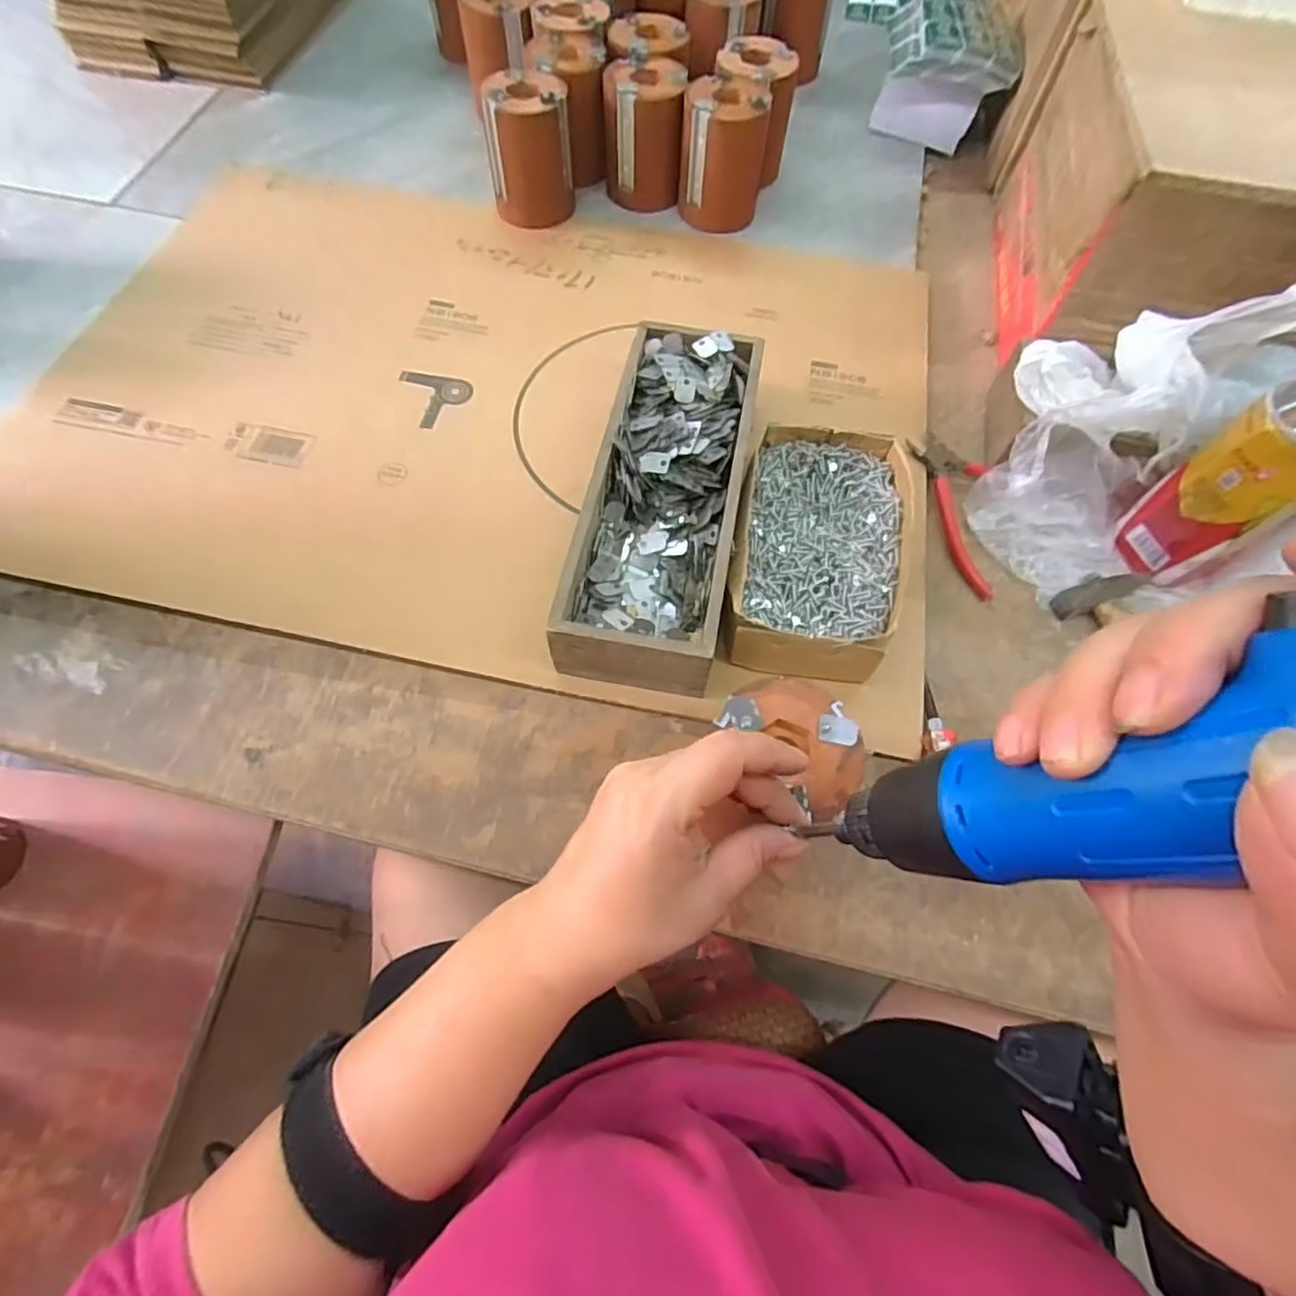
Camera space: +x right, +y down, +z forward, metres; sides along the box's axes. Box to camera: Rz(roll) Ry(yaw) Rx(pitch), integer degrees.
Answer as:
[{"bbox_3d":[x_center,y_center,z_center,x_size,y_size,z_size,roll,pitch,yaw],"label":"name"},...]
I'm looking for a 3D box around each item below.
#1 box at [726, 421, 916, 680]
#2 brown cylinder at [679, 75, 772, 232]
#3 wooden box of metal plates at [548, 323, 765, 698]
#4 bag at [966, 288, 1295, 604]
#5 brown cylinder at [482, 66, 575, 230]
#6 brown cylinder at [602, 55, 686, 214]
[{"bbox_3d":[0.118,-0.064,0.465,0.115,0.058,0.193,9,64,3],"label":"box"},{"bbox_3d":[0.071,-0.474,0.632,0.078,0.099,0.070,4,64,0],"label":"brown cylinder"},{"bbox_3d":[0.013,-0.107,0.473,0.100,0.072,0.279,10,64,3],"label":"wooden box of metal plates"},{"bbox_3d":[0.331,-0.160,0.473,0.145,0.170,0.171,31,67,12],"label":"bag"},{"bbox_3d":[-0.110,-0.464,0.617,0.076,0.098,0.070,-6,64,-5],"label":"brown cylinder"},{"bbox_3d":[-0.004,-0.506,0.649,0.074,0.099,0.071,3,64,-1],"label":"brown cylinder"}]

